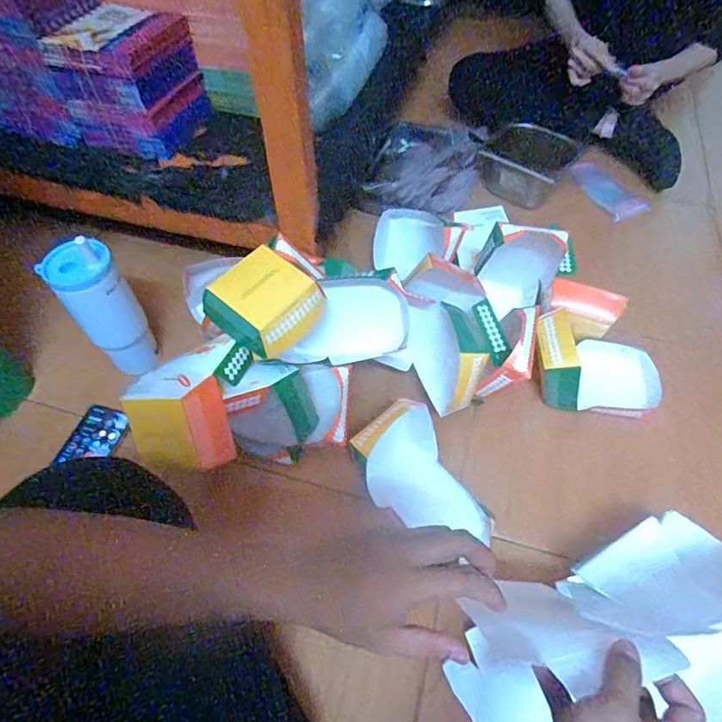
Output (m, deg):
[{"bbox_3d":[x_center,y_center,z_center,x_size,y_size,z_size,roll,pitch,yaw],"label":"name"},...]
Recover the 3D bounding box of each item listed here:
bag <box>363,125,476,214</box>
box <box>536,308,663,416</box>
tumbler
[{"bbox_3d":[0.140,-0.430,1.019,0.214,0.051,0.318,12,56,9],"label":"bag"},{"bbox_3d":[0.352,0.003,0.706,0.193,0.104,0.134,3,55,3],"label":"box"},{"bbox_3d":[-0.365,-0.069,0.691,0.080,0.215,0.070,-36,62,-21],"label":"tumbler"}]

